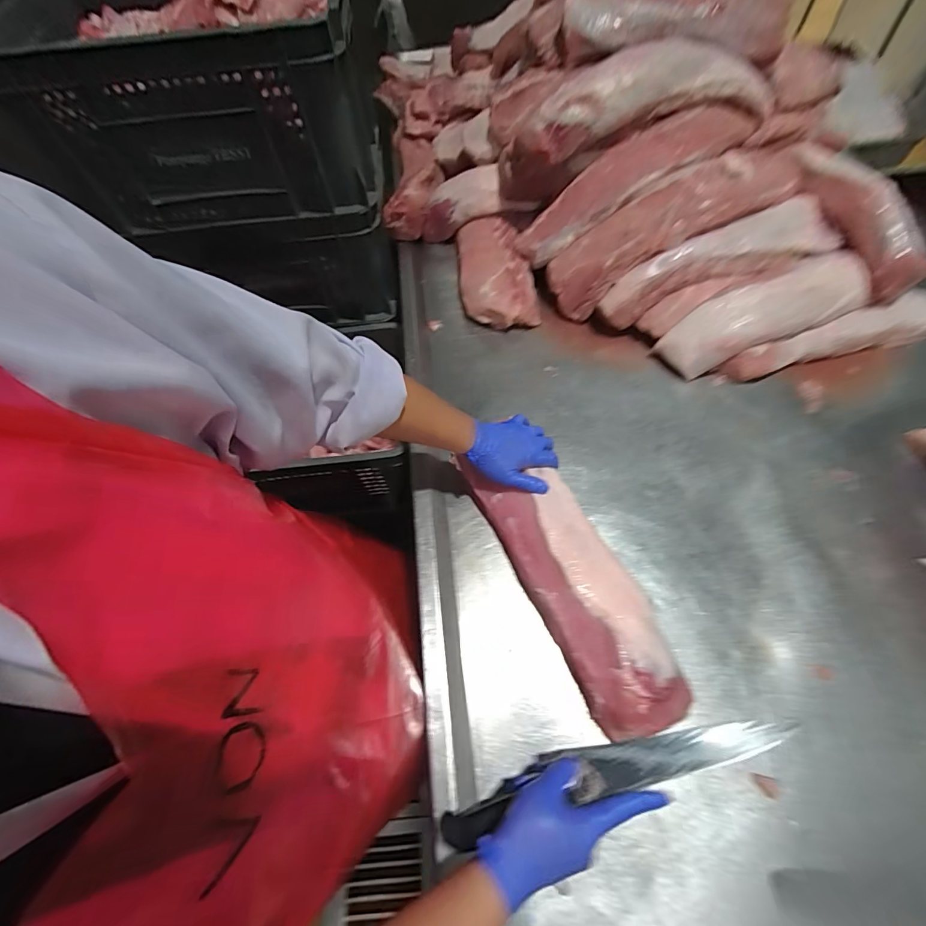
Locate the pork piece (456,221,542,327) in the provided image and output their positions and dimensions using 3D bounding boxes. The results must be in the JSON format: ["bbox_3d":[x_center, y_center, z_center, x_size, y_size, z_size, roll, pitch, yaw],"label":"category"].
[{"bbox_3d":[0.066,-0.399,0.884,0.146,0.069,0.279,-7,60,-2],"label":"pork piece"}]

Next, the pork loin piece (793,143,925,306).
[{"bbox_3d":[0.713,-0.464,0.761,0.093,0.088,0.340,-17,75,-7],"label":"pork loin piece"}]

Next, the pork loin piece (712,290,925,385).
[{"bbox_3d":[0.673,-0.220,0.770,0.430,0.055,0.074,-16,61,-7],"label":"pork loin piece"}]

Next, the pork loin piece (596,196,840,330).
[{"bbox_3d":[0.461,-0.368,0.766,0.429,0.092,0.108,-21,61,5],"label":"pork loin piece"}]

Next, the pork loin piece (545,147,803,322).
[{"bbox_3d":[0.400,-0.460,0.780,0.510,0.129,0.137,-27,61,10],"label":"pork loin piece"}]

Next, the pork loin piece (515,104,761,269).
[{"bbox_3d":[0.325,-0.534,0.800,0.474,0.091,0.113,-30,61,9],"label":"pork loin piece"}]

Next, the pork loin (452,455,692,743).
[{"bbox_3d":[0.142,0.145,0.558,0.128,0.051,0.370,-25,60,-12],"label":"pork loin"}]

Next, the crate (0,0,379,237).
[{"bbox_3d":[-0.414,-0.621,0.731,0.483,0.270,0.344,-6,61,0],"label":"crate"}]

